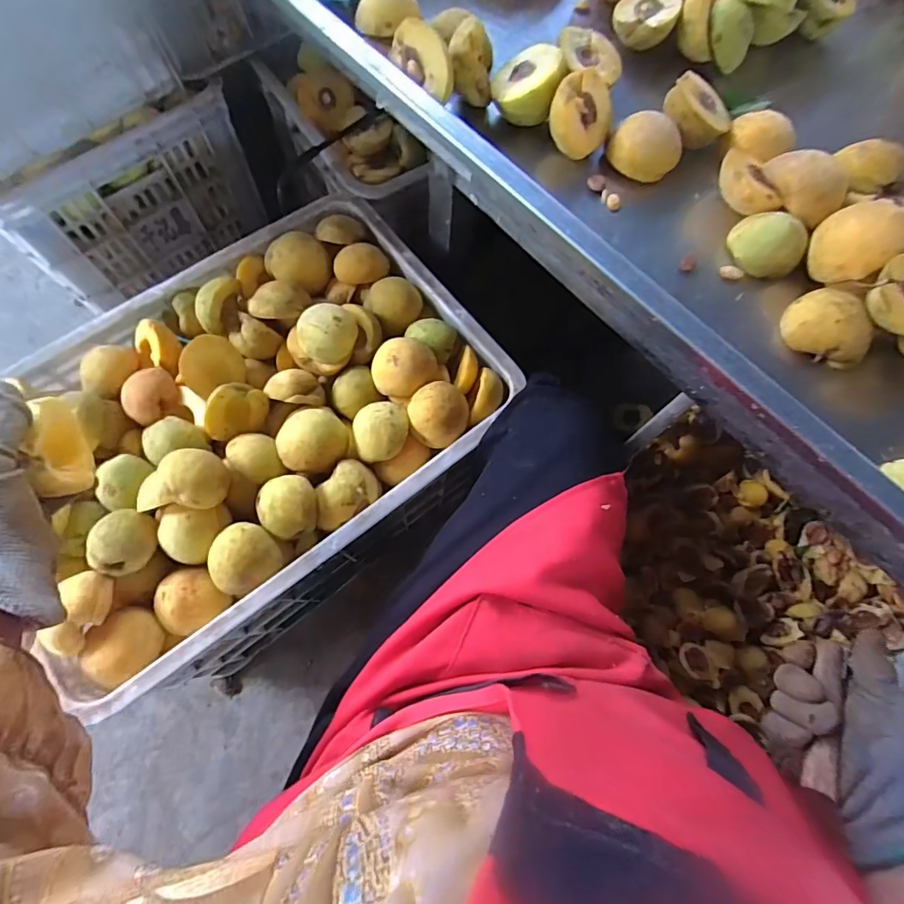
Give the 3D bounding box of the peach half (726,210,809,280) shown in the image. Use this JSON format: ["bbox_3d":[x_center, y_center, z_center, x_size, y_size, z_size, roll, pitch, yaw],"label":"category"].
[{"bbox_3d":[0.271,-0.179,0.413,0.060,0.029,0.046,44,75,10],"label":"peach half"}]

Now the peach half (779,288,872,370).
[{"bbox_3d":[0.310,-0.102,0.393,0.050,0.034,0.067,-36,77,-11],"label":"peach half"}]

